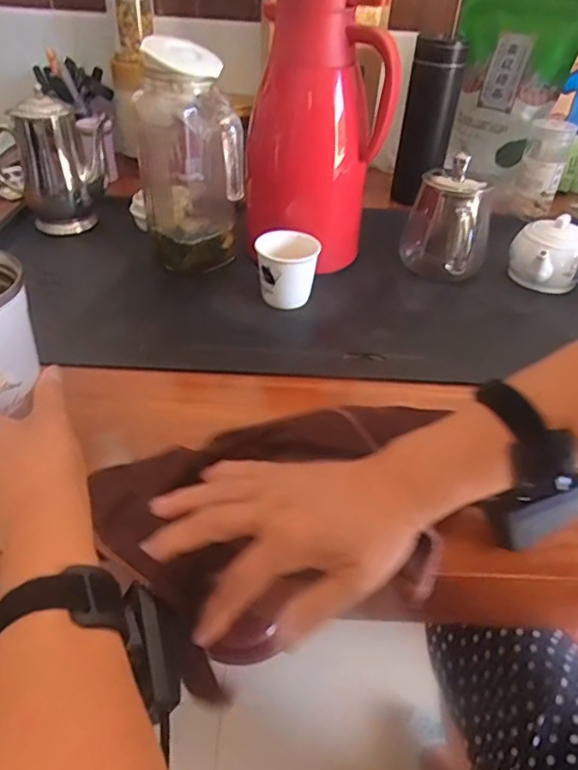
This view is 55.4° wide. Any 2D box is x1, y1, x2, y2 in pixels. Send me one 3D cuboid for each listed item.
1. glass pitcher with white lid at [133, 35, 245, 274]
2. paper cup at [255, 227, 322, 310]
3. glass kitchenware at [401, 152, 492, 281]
[{"bbox_3d":[-0.100,-0.225,0.554,0.095,0.198,0.111,-4,40,-10],"label":"glass pitcher with white lid"},{"bbox_3d":[-0.001,-0.117,0.549,0.059,0.062,0.054,2,39,-2],"label":"paper cup"},{"bbox_3d":[0.170,-0.174,0.581,0.088,0.106,0.101,13,40,10],"label":"glass kitchenware"}]

